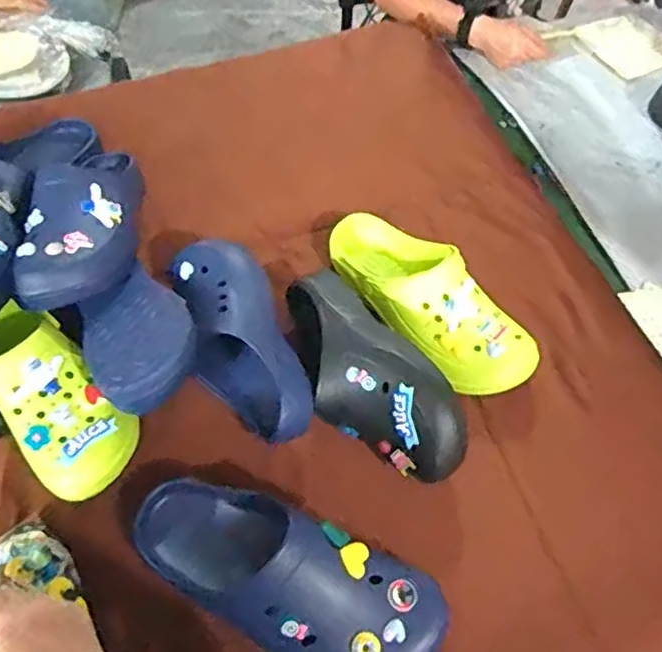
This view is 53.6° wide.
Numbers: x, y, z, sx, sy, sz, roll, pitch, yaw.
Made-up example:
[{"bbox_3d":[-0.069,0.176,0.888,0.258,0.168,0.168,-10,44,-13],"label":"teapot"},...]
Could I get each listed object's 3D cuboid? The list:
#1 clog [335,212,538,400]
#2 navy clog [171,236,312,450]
[{"bbox_3d":[0.109,-0.042,0.774,0.117,0.082,0.296,-31,64,-19],"label":"clog"},{"bbox_3d":[-0.103,0.010,0.715,0.101,0.074,0.247,-22,74,-15],"label":"navy clog"}]

